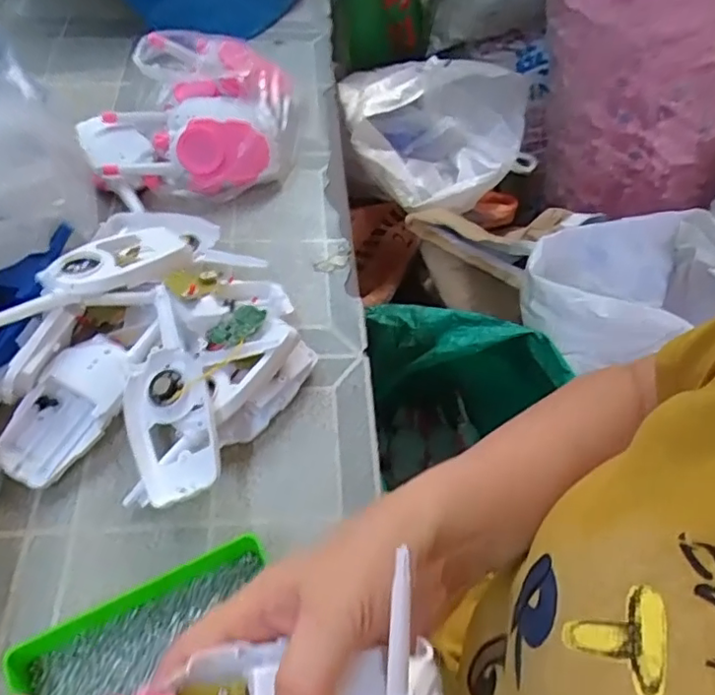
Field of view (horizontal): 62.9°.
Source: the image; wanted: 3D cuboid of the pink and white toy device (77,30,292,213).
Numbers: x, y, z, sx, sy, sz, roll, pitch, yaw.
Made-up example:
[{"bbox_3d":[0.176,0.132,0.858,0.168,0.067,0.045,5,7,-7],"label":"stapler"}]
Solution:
[{"bbox_3d":[-0.169,-0.233,0.594,0.216,0.090,0.189,-5,54,-8],"label":"pink and white toy device"}]

